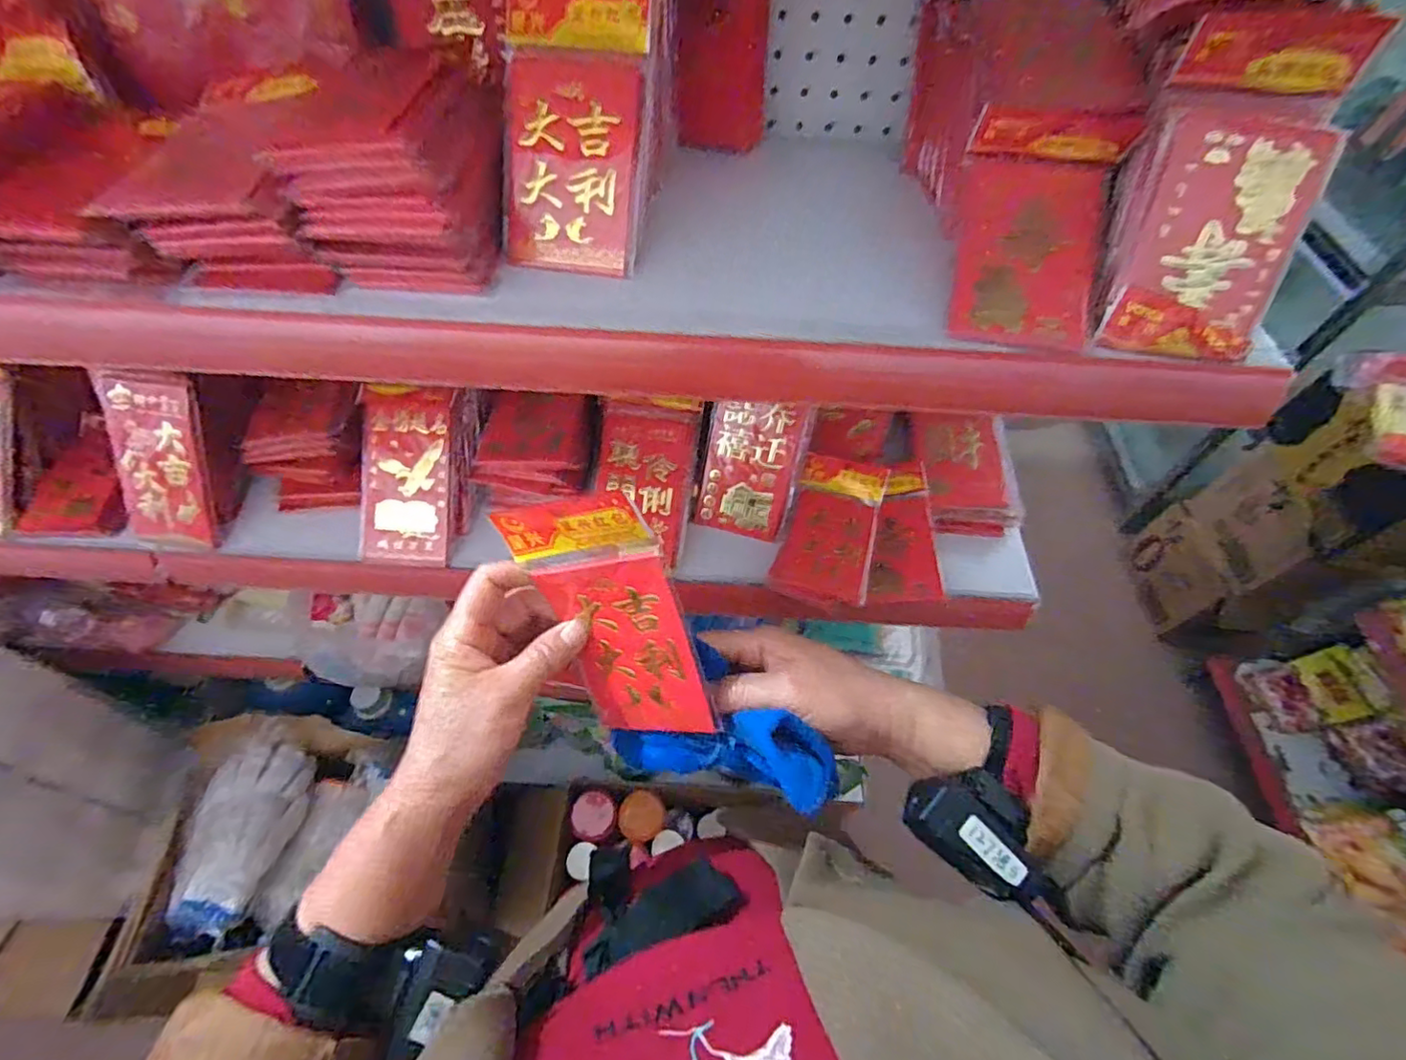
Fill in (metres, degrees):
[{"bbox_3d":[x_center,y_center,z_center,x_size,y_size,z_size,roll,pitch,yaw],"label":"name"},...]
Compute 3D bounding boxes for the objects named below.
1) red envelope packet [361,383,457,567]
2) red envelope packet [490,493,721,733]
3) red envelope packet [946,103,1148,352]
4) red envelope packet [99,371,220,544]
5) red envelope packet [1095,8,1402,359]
[{"bbox_3d":[-0.296,-0.053,0.600,0.087,0.014,0.175,3,93,-1],"label":"red envelope packet"},{"bbox_3d":[-0.049,0.051,0.335,0.083,0.148,0.009,-8,24,24],"label":"red envelope packet"},{"bbox_3d":[0.196,-0.176,0.359,0.084,0.017,0.130,8,93,1],"label":"red envelope packet"},{"bbox_3d":[-0.513,-0.064,0.569,0.089,0.166,0.022,8,18,3],"label":"red envelope packet"},{"bbox_3d":[0.285,-0.184,0.330,0.088,0.171,0.018,12,17,6],"label":"red envelope packet"}]

